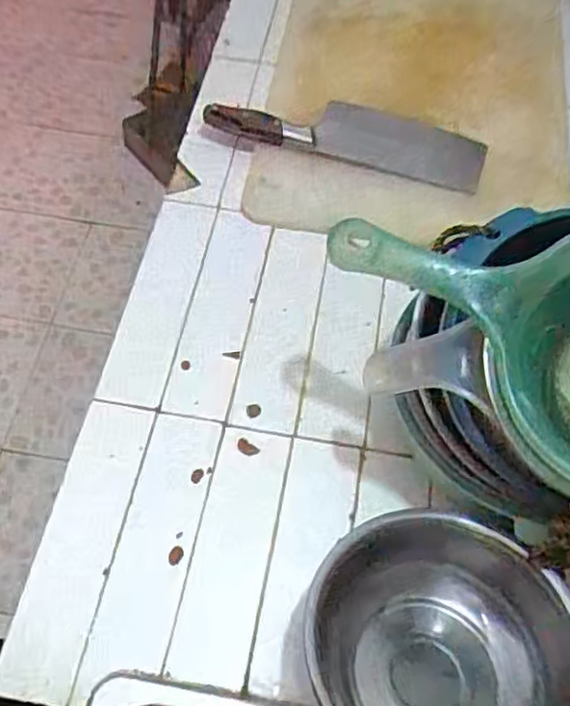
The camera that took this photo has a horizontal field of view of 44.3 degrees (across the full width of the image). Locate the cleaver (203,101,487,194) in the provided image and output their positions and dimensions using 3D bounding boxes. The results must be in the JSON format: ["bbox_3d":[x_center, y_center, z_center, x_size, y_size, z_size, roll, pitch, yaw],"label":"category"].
[{"bbox_3d":[0.070,-0.242,0.763,0.299,0.031,0.097,17,60,7],"label":"cleaver"}]

